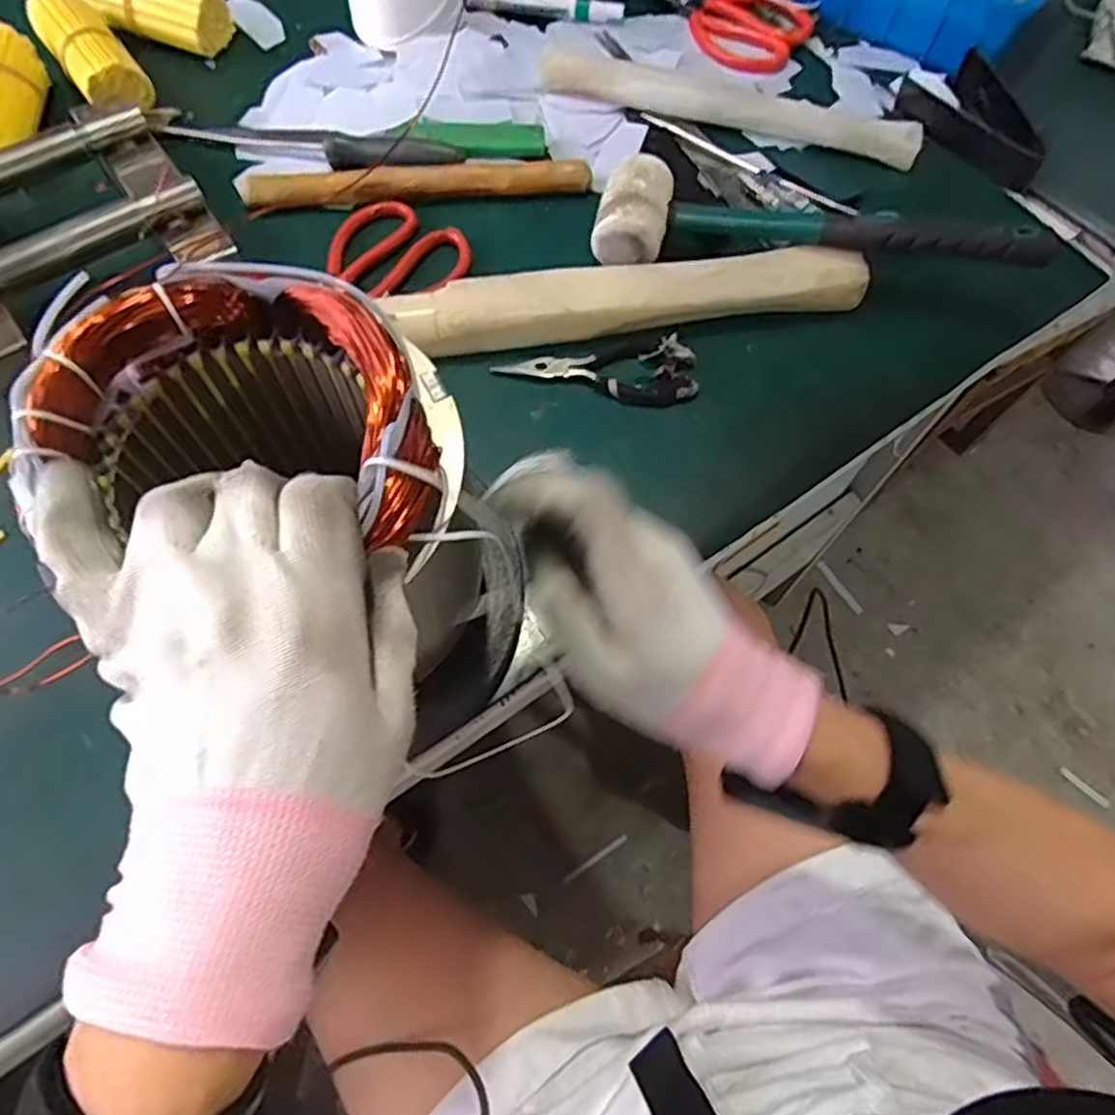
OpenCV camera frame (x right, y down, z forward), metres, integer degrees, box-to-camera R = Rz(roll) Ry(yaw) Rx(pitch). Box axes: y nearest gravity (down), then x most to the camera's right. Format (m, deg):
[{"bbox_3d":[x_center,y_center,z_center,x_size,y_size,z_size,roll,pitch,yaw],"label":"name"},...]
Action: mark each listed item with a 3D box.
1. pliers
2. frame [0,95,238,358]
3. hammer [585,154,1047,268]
[{"bbox_3d":[0.027,-0.117,0.453,0.125,0.011,0.046,-6,65,-4],"label":"pliers"},{"bbox_3d":[-0.333,-0.228,0.474,0.188,0.043,0.192,-33,70,-15],"label":"frame"},{"bbox_3d":[0.166,-0.221,0.468,0.278,0.043,0.068,8,65,2],"label":"hammer"}]

